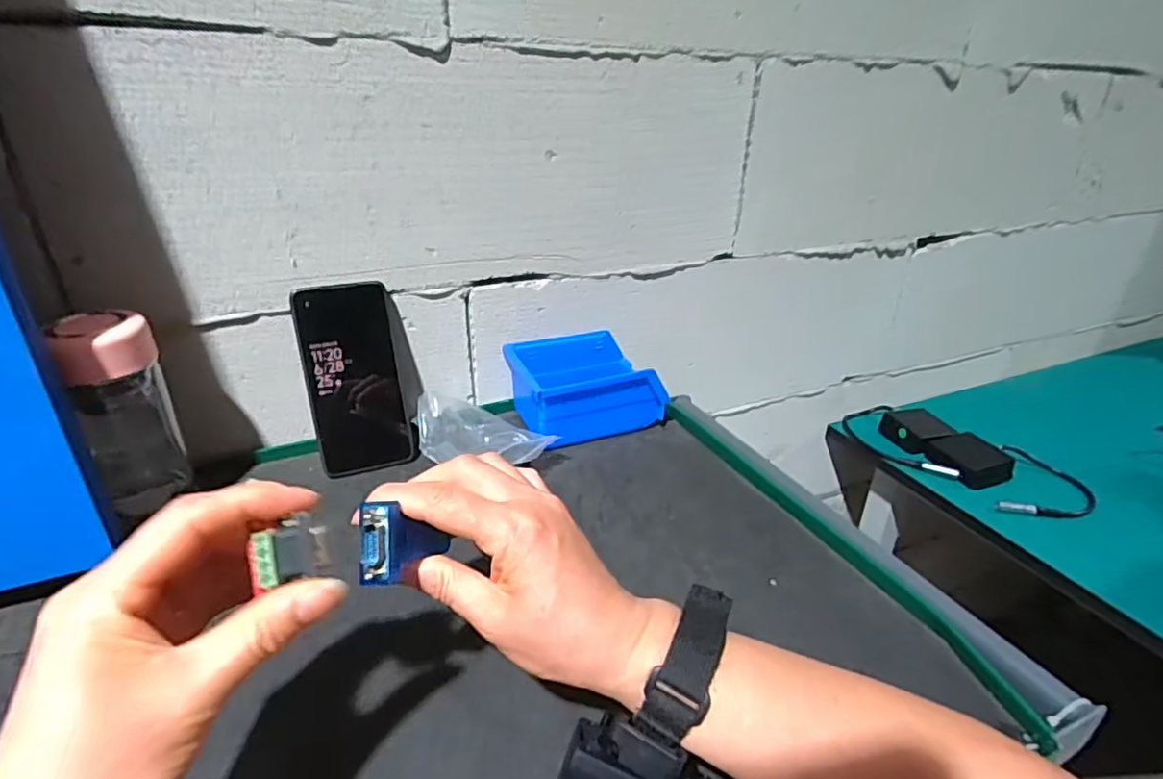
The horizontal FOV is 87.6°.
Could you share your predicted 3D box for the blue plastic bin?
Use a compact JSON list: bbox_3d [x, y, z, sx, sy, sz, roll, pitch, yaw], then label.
[{"bbox_3d":[0.004,-0.001,0.604,0.132,0.077,0.102,-10,29,-21],"label":"blue plastic bin"}]

